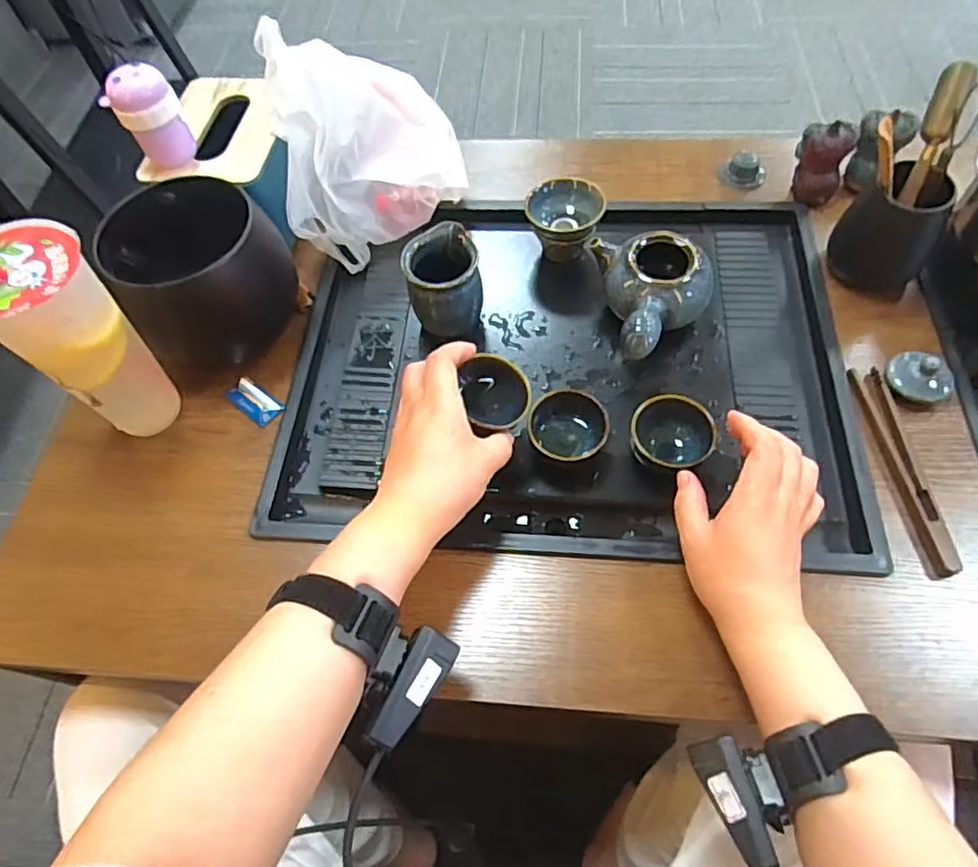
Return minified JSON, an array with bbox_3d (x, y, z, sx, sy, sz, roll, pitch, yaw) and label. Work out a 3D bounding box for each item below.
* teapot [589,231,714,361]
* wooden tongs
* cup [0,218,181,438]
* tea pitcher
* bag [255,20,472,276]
[{"bbox_3d":[0.149,-0.112,0.550,0.094,0.070,0.130,-7,62,-1],"label":"teapot"},{"bbox_3d":[0.319,0.023,0.484,0.027,0.013,0.175,-3,62,2],"label":"wooden tongs"},{"bbox_3d":[-0.303,-0.064,0.473,0.079,0.196,0.078,-1,62,3],"label":"cup"},{"bbox_3d":[-0.041,-0.135,0.554,0.065,0.074,0.072,-8,62,-1],"label":"tea pitcher"},{"bbox_3d":[-0.112,-0.278,0.600,0.162,0.150,0.148,-10,62,-2],"label":"bag"}]

